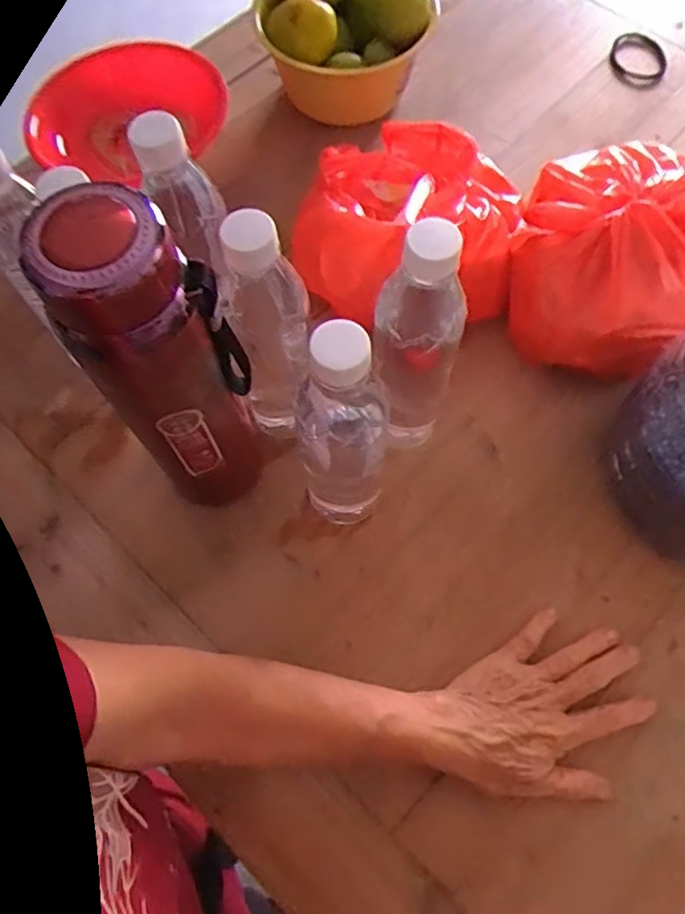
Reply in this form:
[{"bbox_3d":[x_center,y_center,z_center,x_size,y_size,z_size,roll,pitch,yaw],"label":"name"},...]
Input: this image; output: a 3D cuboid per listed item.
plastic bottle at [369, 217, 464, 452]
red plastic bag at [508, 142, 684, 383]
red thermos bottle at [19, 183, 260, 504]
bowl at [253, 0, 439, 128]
[{"bbox_3d":[0.054,-0.076,0.459,0.058,0.238,0.058,12,67,7],"label":"plastic bottle"},{"bbox_3d":[0.240,-0.179,0.562,0.172,0.112,0.212,23,69,12],"label":"red plastic bag"},{"bbox_3d":[-0.106,-0.040,0.415,0.084,0.291,0.071,-36,72,-15],"label":"red thermos bottle"},{"bbox_3d":[0.005,-0.455,0.691,0.175,0.126,0.188,0,67,-1],"label":"bowl"}]

